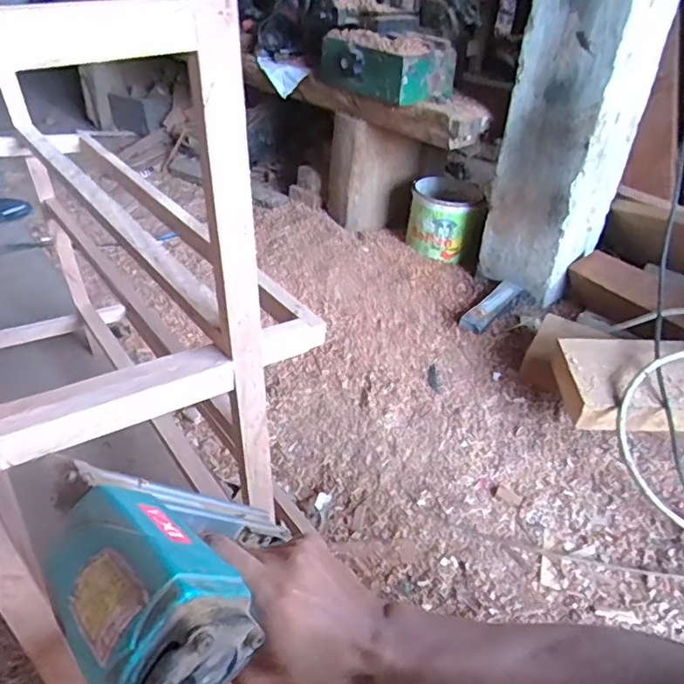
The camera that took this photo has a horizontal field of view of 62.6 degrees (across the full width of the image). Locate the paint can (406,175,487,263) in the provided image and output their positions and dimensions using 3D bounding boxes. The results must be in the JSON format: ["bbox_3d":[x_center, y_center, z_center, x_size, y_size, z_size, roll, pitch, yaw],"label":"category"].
[{"bbox_3d":[0.263,-0.324,1.434,0.182,0.181,0.186,10,37,9],"label":"paint can"}]

